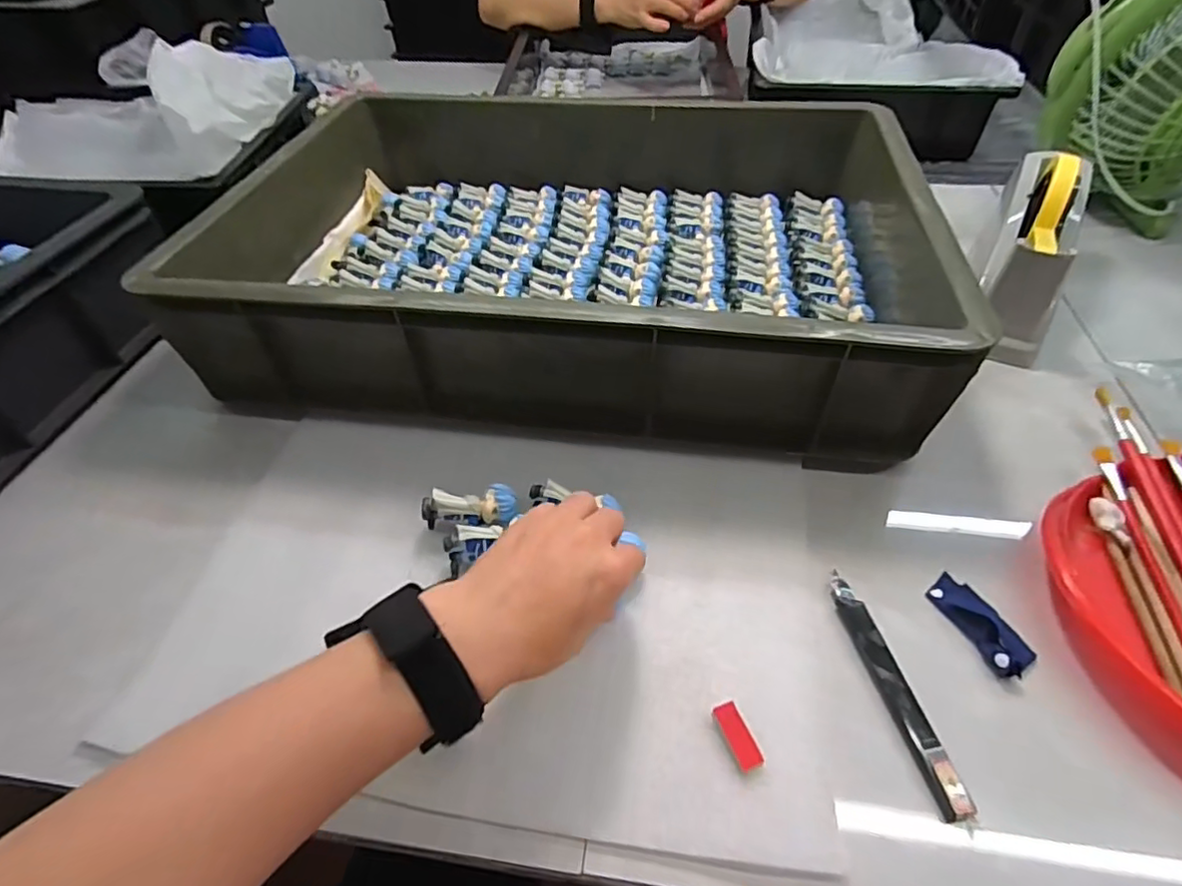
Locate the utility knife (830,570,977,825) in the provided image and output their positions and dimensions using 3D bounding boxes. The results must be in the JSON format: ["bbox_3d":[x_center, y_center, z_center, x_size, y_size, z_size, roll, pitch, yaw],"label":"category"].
[{"bbox_3d":[0.170,0.137,0.347,0.019,0.010,0.137,-11,50,-6],"label":"utility knife"}]

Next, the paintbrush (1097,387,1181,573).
[{"bbox_3d":[0.376,0.061,0.391,0.012,0.006,0.267,6,51,8],"label":"paintbrush"}]

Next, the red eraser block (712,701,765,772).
[{"bbox_3d":[0.079,0.157,0.327,0.015,0.004,0.035,-19,51,-12],"label":"red eraser block"}]

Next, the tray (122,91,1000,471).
[{"bbox_3d":[-0.006,-0.219,0.586,0.585,0.116,0.461,5,50,7],"label":"tray"}]

